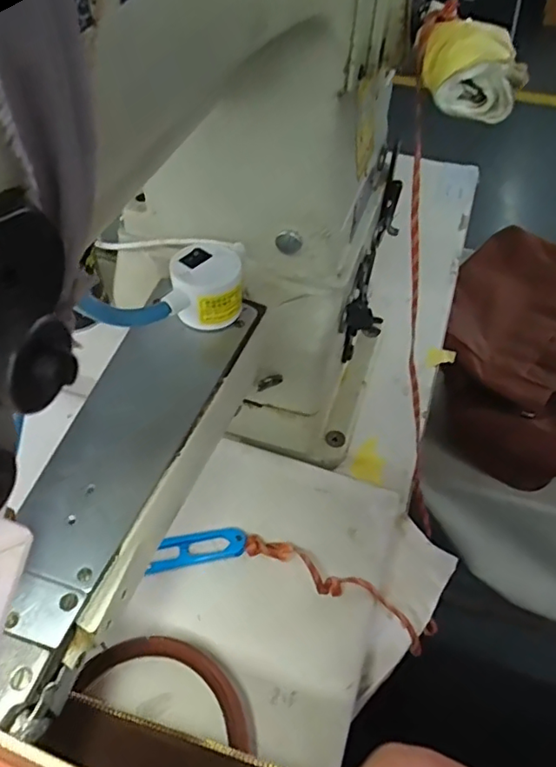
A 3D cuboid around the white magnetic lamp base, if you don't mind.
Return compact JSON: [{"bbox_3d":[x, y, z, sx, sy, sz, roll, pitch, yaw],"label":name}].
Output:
[{"bbox_3d":[-0.037,-0.050,0.302,0.036,0.032,0.033,0,51,0],"label":"white magnetic lamp base"}]

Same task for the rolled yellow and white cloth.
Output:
[{"bbox_3d":[0.082,-0.134,0.242,0.042,0.026,0.035,12,52,9],"label":"rolled yellow and white cloth"}]

